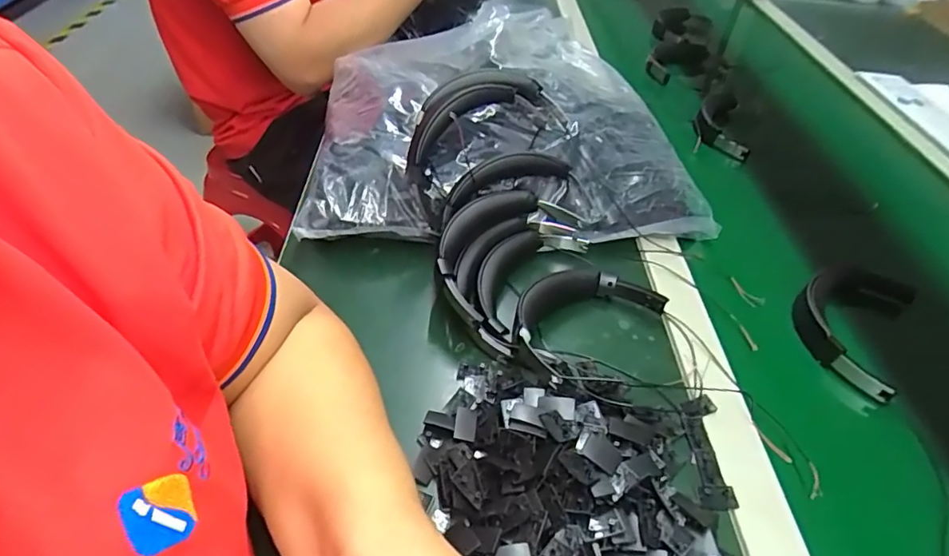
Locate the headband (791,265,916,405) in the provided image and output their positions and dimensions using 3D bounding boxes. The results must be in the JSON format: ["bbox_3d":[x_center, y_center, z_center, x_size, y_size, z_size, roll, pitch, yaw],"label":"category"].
[{"bbox_3d":[0.342,0.035,0.501,0.088,0.033,0.157,30,49,23],"label":"headband"}]

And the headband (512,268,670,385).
[{"bbox_3d":[0.089,0.024,0.452,0.144,0.037,0.082,-25,52,-28],"label":"headband"}]

